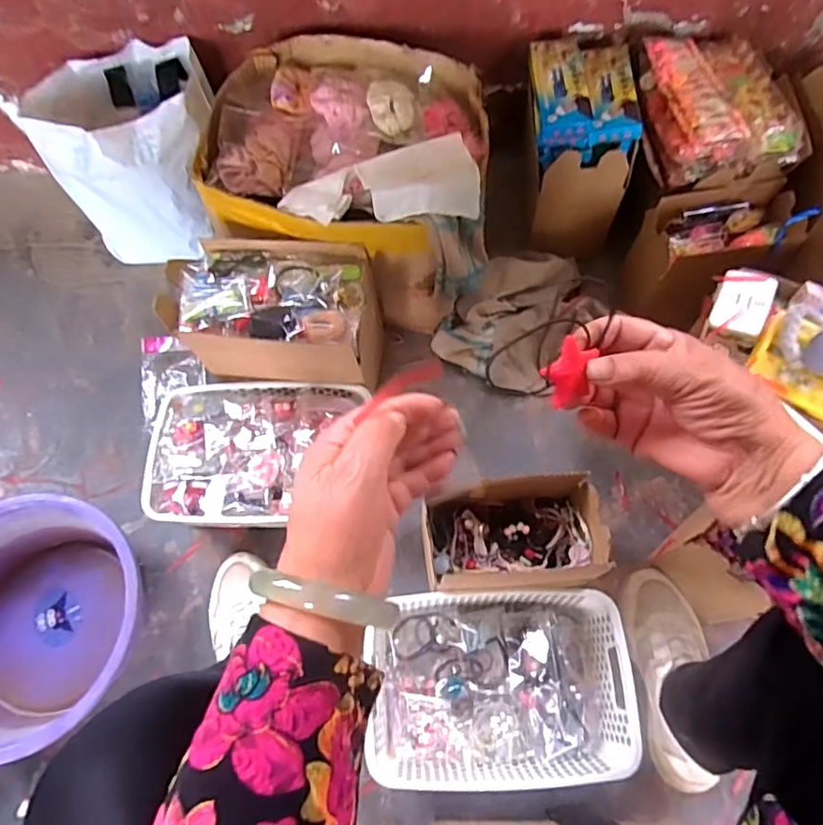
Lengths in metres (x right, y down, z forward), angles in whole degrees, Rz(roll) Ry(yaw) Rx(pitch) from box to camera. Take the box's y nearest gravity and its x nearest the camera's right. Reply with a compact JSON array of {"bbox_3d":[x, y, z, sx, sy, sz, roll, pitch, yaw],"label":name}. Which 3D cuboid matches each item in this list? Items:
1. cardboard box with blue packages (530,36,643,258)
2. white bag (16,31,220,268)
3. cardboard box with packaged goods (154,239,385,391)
[{"bbox_3d":[0.252,-0.417,0.871,0.147,0.198,0.206,-2,64,0],"label":"cardboard box with blue packages"},{"bbox_3d":[-0.428,-0.410,0.907,0.248,0.247,0.234,-20,66,-8],"label":"white bag"},{"bbox_3d":[-0.181,-0.125,0.753,0.263,0.138,0.164,1,64,2],"label":"cardboard box with packaged goods"}]

